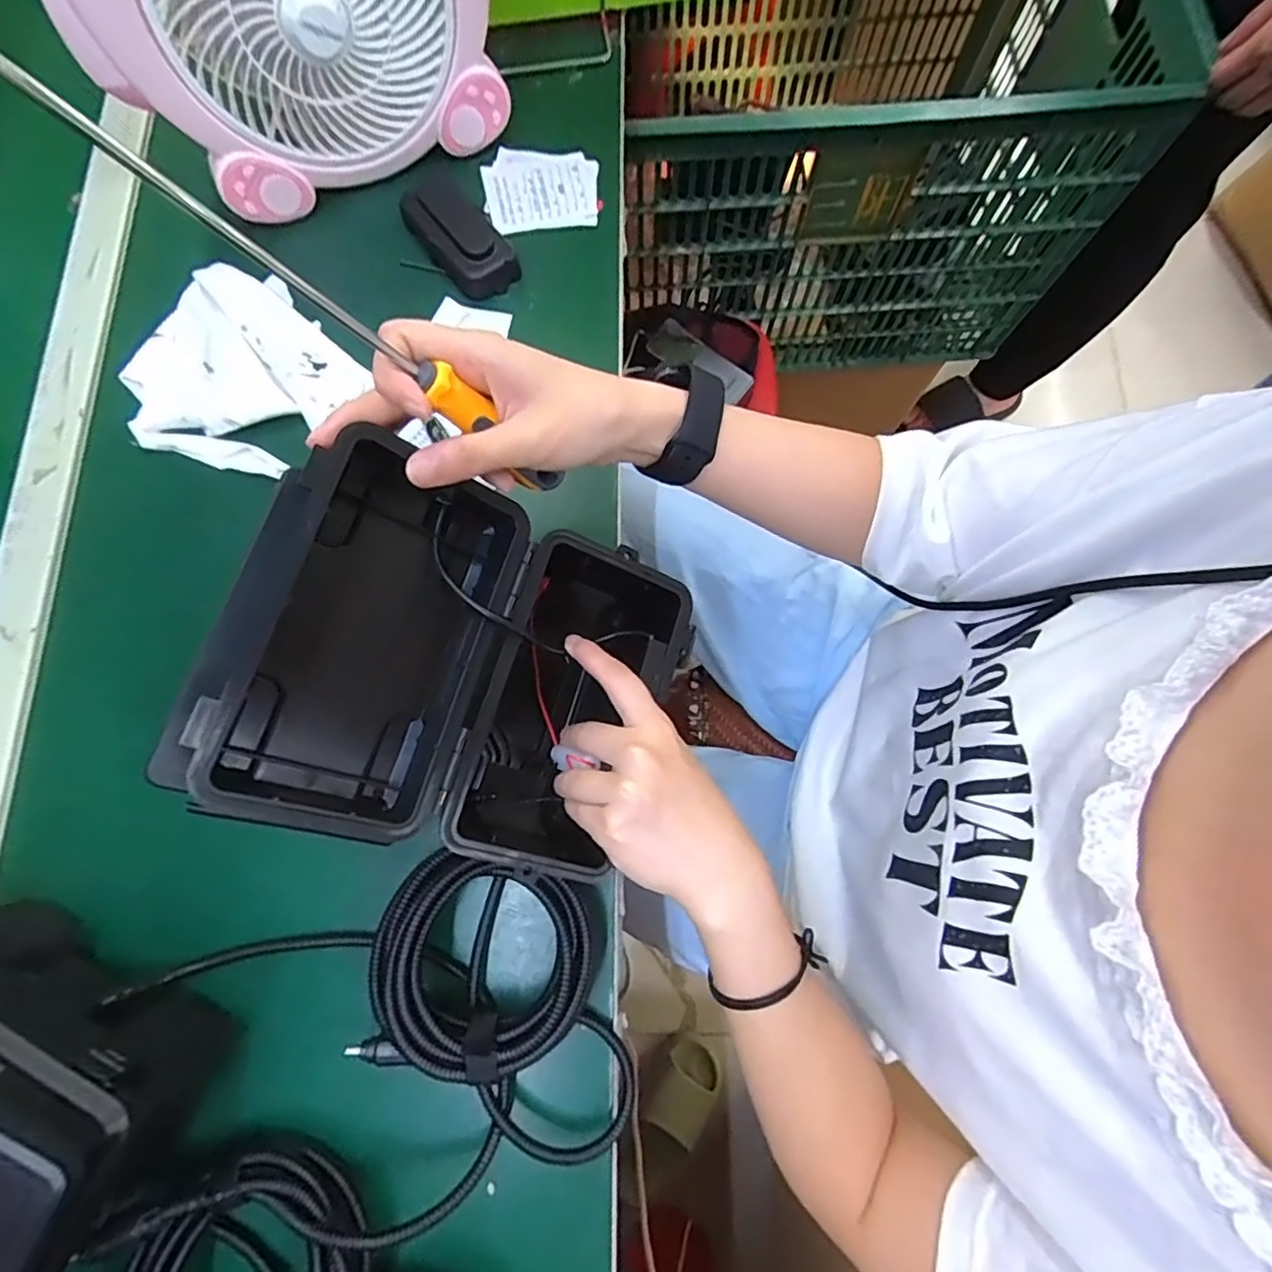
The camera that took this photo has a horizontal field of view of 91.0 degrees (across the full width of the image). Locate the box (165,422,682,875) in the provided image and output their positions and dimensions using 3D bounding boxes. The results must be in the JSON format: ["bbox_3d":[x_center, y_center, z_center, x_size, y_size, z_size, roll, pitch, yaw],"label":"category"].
[{"bbox_3d":[-0.092,0.023,0.358,0.214,0.189,0.173,15,78,4],"label":"box"}]

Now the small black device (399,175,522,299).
[{"bbox_3d":[-0.141,-0.320,0.496,0.051,0.026,0.114,-38,80,-7],"label":"small black device"}]

